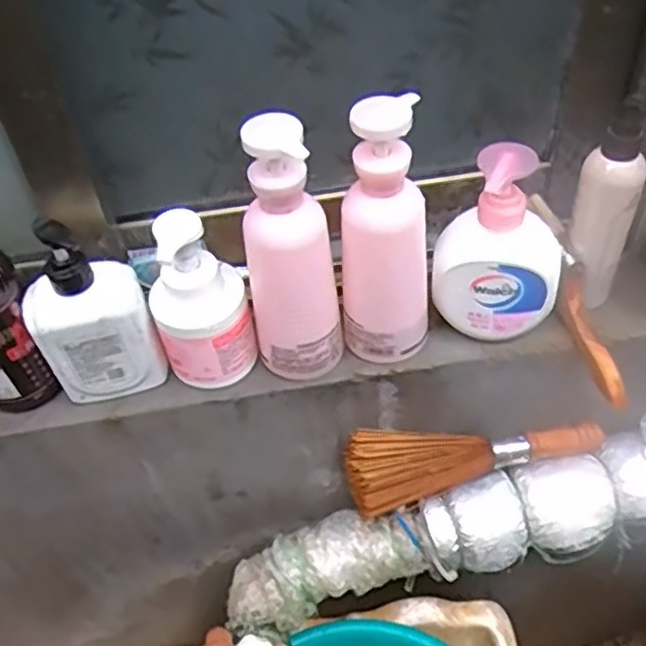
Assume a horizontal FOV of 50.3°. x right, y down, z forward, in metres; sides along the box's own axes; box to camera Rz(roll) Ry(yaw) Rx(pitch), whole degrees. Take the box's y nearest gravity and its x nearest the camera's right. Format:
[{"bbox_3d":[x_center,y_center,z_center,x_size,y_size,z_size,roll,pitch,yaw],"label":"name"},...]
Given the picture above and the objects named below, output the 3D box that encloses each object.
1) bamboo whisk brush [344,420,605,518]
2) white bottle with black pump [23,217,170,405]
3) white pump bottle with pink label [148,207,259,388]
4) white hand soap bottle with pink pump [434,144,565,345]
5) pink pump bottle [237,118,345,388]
[{"bbox_3d":[0.147,0.120,0.647,0.250,0.064,0.065,-12,47,-5],"label":"bamboo whisk brush"},{"bbox_3d":[-0.184,-0.004,0.548,0.090,0.159,0.050,-14,47,-7],"label":"white bottle with black pump"},{"bbox_3d":[-0.100,-0.017,0.555,0.076,0.150,0.058,-16,47,-9],"label":"white pump bottle with pink label"},{"bbox_3d":[0.142,-0.064,0.554,0.101,0.162,0.060,8,49,14],"label":"white hand soap bottle with pink pump"},{"bbox_3d":[-0.027,-0.048,0.529,0.062,0.218,0.054,15,51,20],"label":"pink pump bottle"}]

